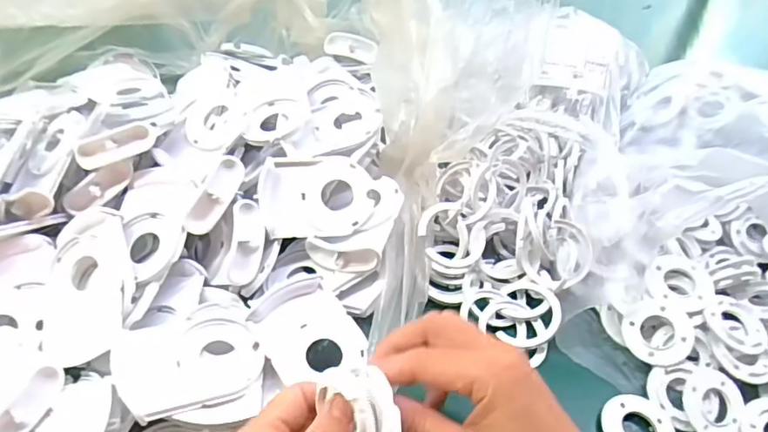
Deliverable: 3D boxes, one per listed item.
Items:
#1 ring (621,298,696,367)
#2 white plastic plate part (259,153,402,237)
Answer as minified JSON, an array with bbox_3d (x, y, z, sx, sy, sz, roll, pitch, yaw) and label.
[{"bbox_3d":[0.189,0.079,0.371,0.043,0.006,0.045,-10,62,20],"label":"ring"},{"bbox_3d":[-0.039,-0.013,0.398,0.101,0.020,0.058,-2,82,-7],"label":"white plastic plate part"}]

